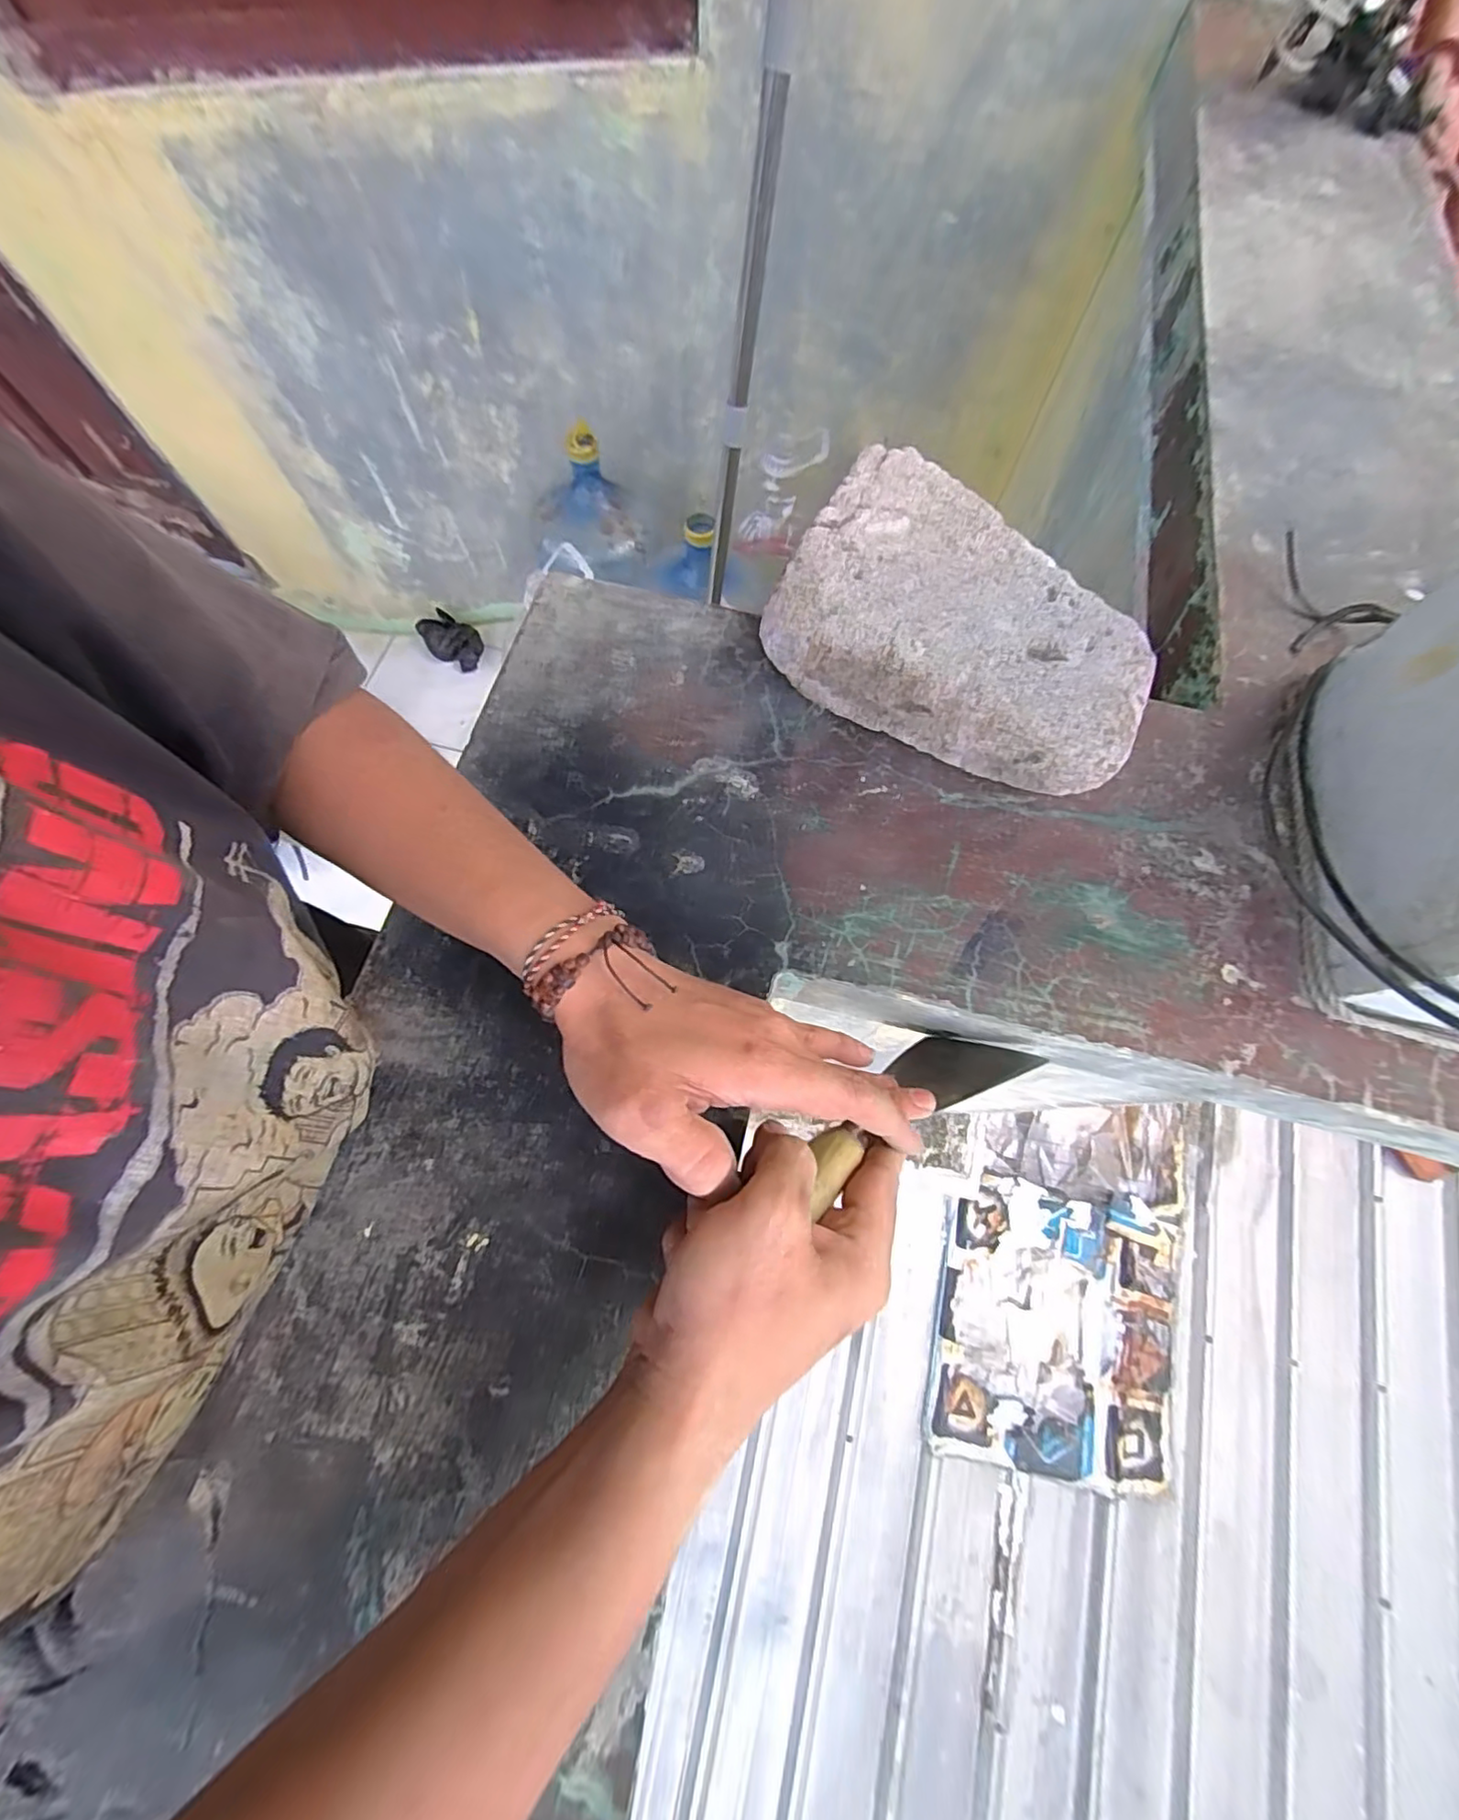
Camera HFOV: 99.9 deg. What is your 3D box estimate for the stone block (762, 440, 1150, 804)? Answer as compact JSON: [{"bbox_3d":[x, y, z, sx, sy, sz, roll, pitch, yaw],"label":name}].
[{"bbox_3d":[0.127,-0.153,0.341,0.193,0.072,0.135,28,71,9],"label":"stone block"}]

